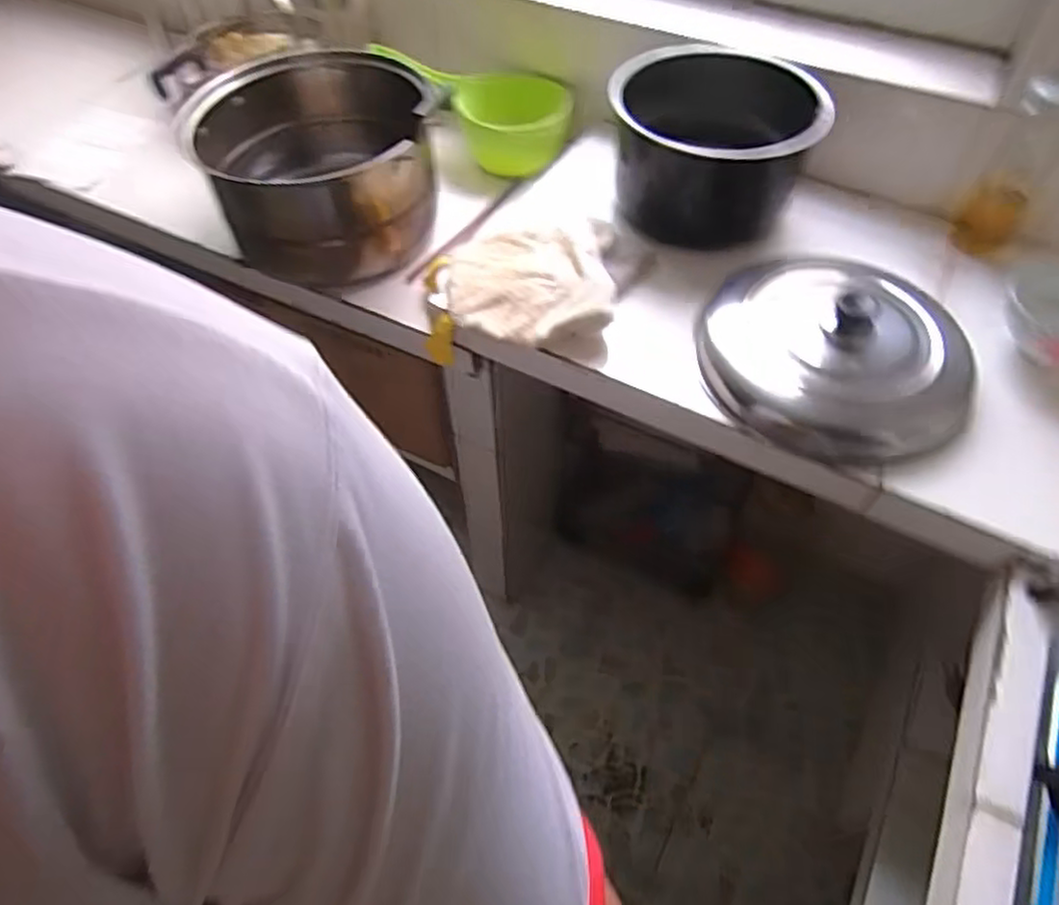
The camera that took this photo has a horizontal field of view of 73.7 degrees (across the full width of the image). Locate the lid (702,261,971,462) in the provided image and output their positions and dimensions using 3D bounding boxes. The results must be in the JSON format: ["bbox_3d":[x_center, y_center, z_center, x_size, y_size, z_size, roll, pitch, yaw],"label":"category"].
[{"bbox_3d":[0.302,-0.102,0.709,0.254,0.096,0.224,19,56,13],"label":"lid"}]

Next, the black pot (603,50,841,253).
[{"bbox_3d":[0.212,-0.359,0.851,0.227,0.156,0.225,0,54,0],"label":"black pot"}]

